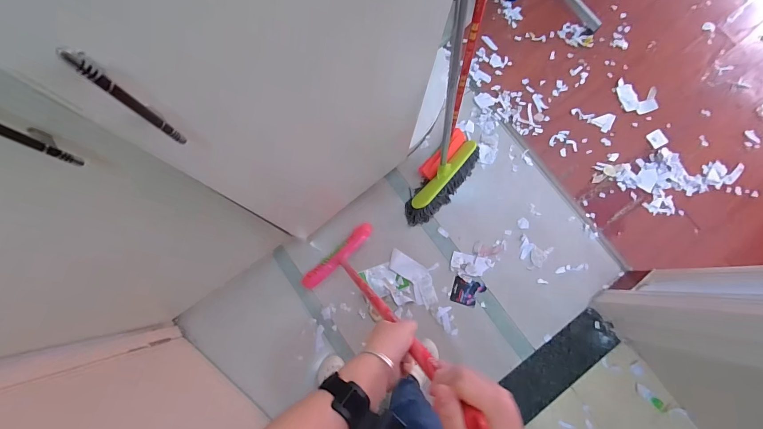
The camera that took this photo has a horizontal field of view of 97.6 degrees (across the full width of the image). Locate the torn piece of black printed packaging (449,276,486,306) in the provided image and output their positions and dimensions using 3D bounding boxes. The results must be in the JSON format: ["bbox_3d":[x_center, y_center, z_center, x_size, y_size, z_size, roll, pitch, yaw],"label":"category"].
[{"bbox_3d":[0.342,0.307,1.318,0.123,0.005,0.100,16,78,1],"label":"torn piece of black printed packaging"}]

